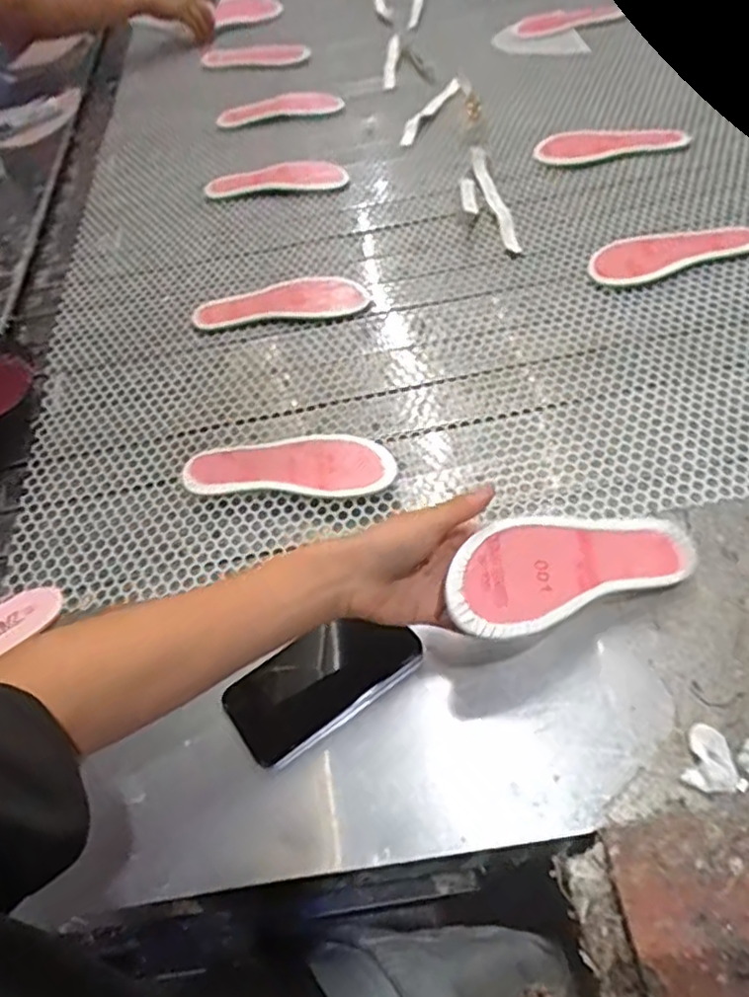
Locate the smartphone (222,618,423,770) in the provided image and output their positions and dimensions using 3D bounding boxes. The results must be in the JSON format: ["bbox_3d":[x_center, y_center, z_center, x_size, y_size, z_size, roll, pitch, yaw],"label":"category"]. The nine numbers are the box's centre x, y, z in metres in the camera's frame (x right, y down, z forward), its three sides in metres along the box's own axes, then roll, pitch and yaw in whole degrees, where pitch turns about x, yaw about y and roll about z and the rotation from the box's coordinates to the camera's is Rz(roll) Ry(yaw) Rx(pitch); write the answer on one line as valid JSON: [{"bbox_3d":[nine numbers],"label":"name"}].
[{"bbox_3d":[-0.040,0.148,0.557,0.154,0.012,0.074,-30,55,-14],"label":"smartphone"}]

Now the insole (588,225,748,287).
[{"bbox_3d":[0.381,-0.317,0.876,0.215,0.016,0.083,-15,53,-3],"label":"insole"}]

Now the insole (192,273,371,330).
[{"bbox_3d":[-0.126,-0.268,0.921,0.230,0.011,0.085,-9,53,2],"label":"insole"}]

